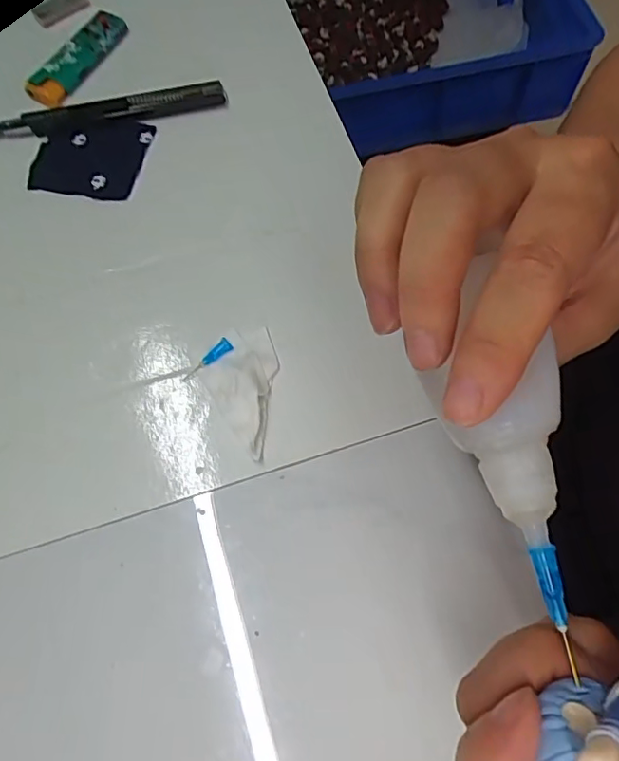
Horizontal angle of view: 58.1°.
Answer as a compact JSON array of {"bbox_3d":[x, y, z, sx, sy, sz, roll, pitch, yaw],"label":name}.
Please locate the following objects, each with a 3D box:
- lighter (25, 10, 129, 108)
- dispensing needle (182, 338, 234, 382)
[{"bbox_3d":[-0.147,-0.205,0.354,0.024,0.012,0.077,24,70,10],"label":"lighter"},{"bbox_3d":[-0.053,-0.010,0.285,0.030,0.004,0.006,-39,72,2],"label":"dispensing needle"}]

